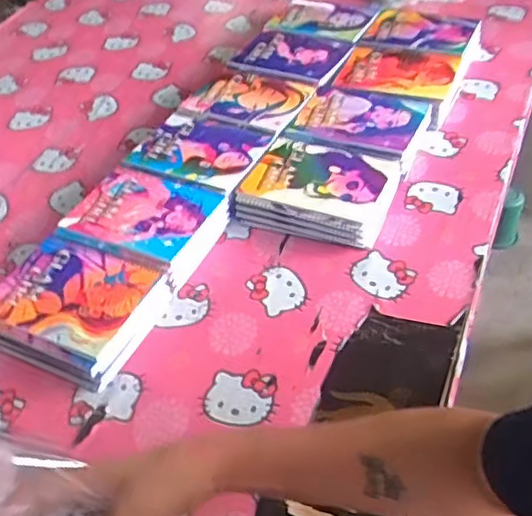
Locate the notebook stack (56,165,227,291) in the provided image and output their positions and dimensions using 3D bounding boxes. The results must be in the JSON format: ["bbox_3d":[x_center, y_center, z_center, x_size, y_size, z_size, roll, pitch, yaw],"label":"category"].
[{"bbox_3d":[-0.167,-0.049,0.929,0.220,0.053,0.166,16,48,23],"label":"notebook stack"}]

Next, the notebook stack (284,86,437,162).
[{"bbox_3d":[0.158,-0.216,1.058,0.201,0.054,0.182,13,47,21],"label":"notebook stack"}]

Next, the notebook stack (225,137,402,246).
[{"bbox_3d":[0.080,-0.099,0.948,0.211,0.052,0.176,14,48,21],"label":"notebook stack"}]

